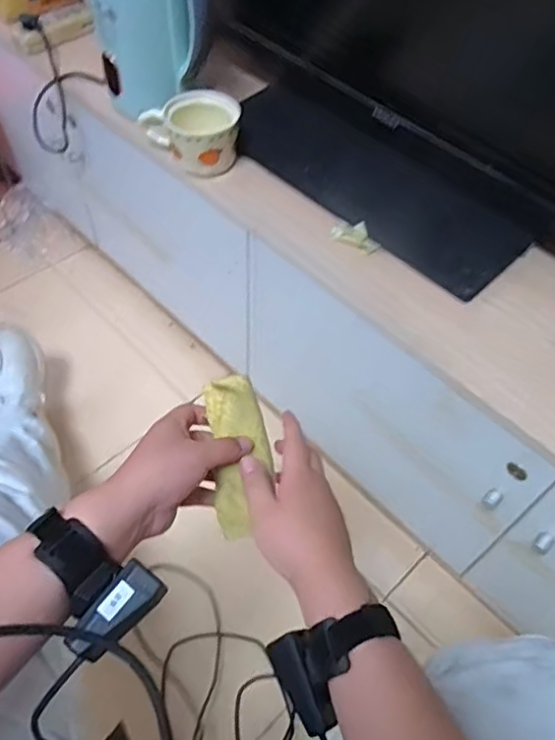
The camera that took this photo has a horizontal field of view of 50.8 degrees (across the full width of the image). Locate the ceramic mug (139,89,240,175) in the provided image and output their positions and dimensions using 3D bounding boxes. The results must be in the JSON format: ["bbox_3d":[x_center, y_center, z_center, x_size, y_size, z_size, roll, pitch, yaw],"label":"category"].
[{"bbox_3d":[-0.117,-0.348,0.841,0.124,0.082,0.096,37,62,22],"label":"ceramic mug"}]

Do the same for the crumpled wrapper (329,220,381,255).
[{"bbox_3d":[0.107,-0.181,0.783,0.068,0.013,0.036,29,59,18],"label":"crumpled wrapper"}]

